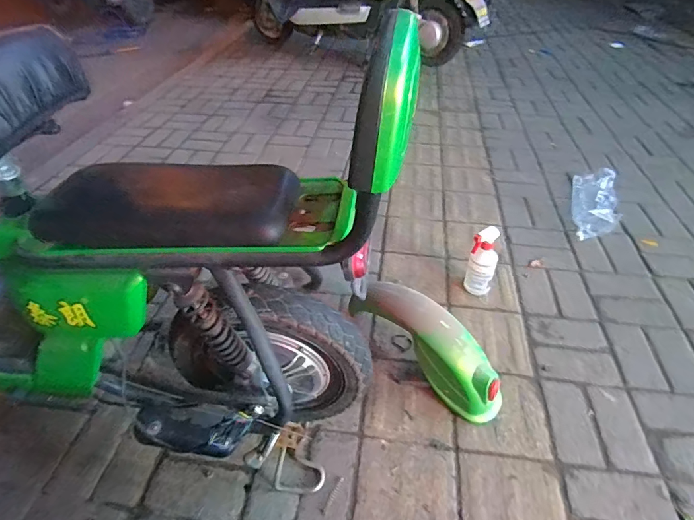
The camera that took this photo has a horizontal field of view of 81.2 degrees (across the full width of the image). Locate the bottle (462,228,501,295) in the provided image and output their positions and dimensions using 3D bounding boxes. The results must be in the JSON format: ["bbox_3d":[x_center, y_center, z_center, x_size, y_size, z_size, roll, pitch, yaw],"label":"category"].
[{"bbox_3d":[0.363,0.015,1.093,0.074,0.202,0.072,17,45,18],"label":"bottle"}]

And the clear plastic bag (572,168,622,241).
[{"bbox_3d":[0.880,-0.220,1.440,0.131,0.069,0.441,14,45,15],"label":"clear plastic bag"}]

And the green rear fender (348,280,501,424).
[{"bbox_3d":[0.176,0.177,0.894,0.088,0.191,0.406,-32,65,-30],"label":"green rear fender"}]

